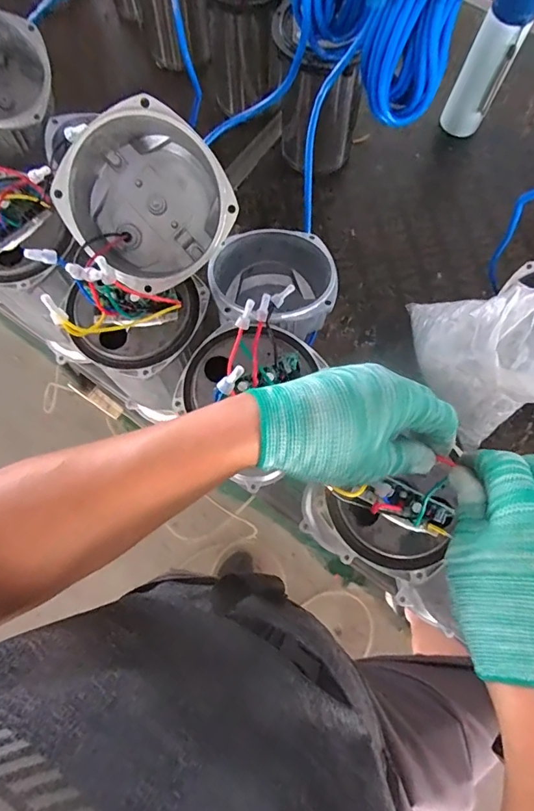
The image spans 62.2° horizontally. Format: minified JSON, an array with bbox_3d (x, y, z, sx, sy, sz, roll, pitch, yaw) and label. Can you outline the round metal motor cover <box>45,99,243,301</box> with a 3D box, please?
[{"bbox_3d":[-0.107,-0.182,0.399,0.122,0.078,0.126,-41,115,9],"label":"round metal motor cover"}]

